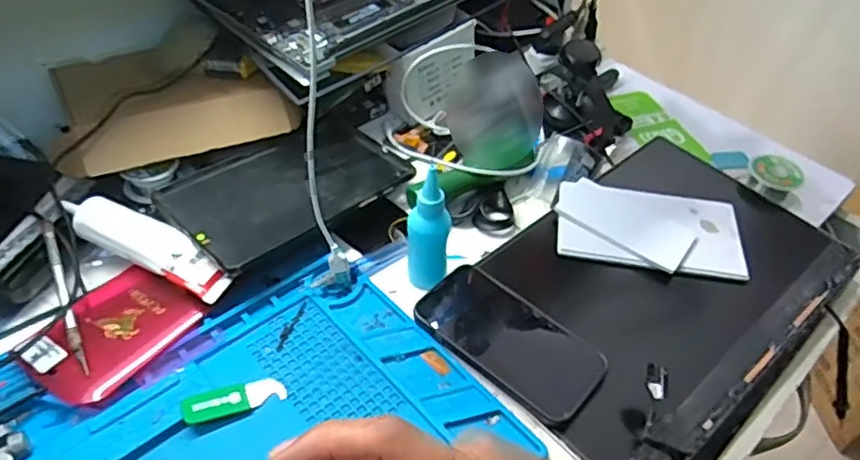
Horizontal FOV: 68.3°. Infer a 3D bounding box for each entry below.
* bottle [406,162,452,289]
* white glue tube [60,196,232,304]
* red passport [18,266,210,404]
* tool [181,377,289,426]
[{"bbox_3d":[0.000,0.001,0.518,0.031,0.115,0.026,-23,51,-24],"label":"bottle"},{"bbox_3d":[-0.233,0.011,0.525,0.152,0.023,0.038,21,48,16],"label":"white glue tube"},{"bbox_3d":[-0.246,0.076,0.489,0.090,0.012,0.114,27,46,21],"label":"red passport"},{"bbox_3d":[-0.141,0.122,0.458,0.071,0.008,0.025,-14,48,-17],"label":"tool"}]

